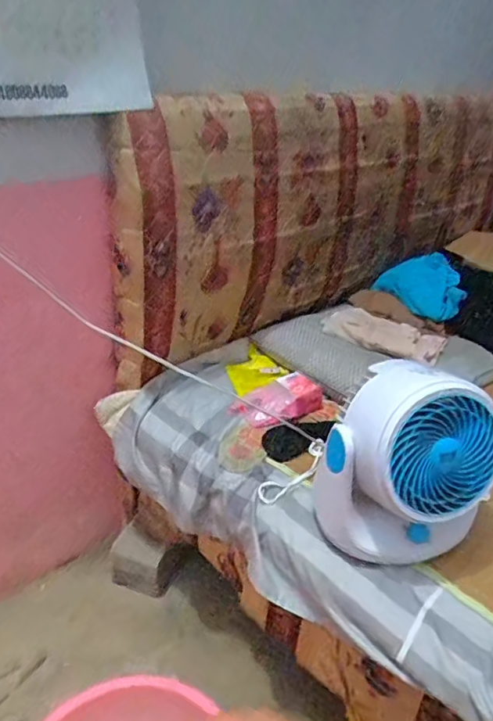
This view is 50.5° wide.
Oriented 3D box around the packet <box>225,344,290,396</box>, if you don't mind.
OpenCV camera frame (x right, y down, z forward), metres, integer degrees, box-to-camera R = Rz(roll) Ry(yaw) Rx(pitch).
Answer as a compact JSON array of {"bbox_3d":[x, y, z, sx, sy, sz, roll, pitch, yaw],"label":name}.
[{"bbox_3d":[0.014,0.025,1.121,0.107,0.020,0.104,-37,49,-13],"label":"packet"}]

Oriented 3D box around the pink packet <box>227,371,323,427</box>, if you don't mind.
[{"bbox_3d":[0.061,0.073,0.988,0.154,0.045,0.096,-18,34,-33],"label":"pink packet"}]

